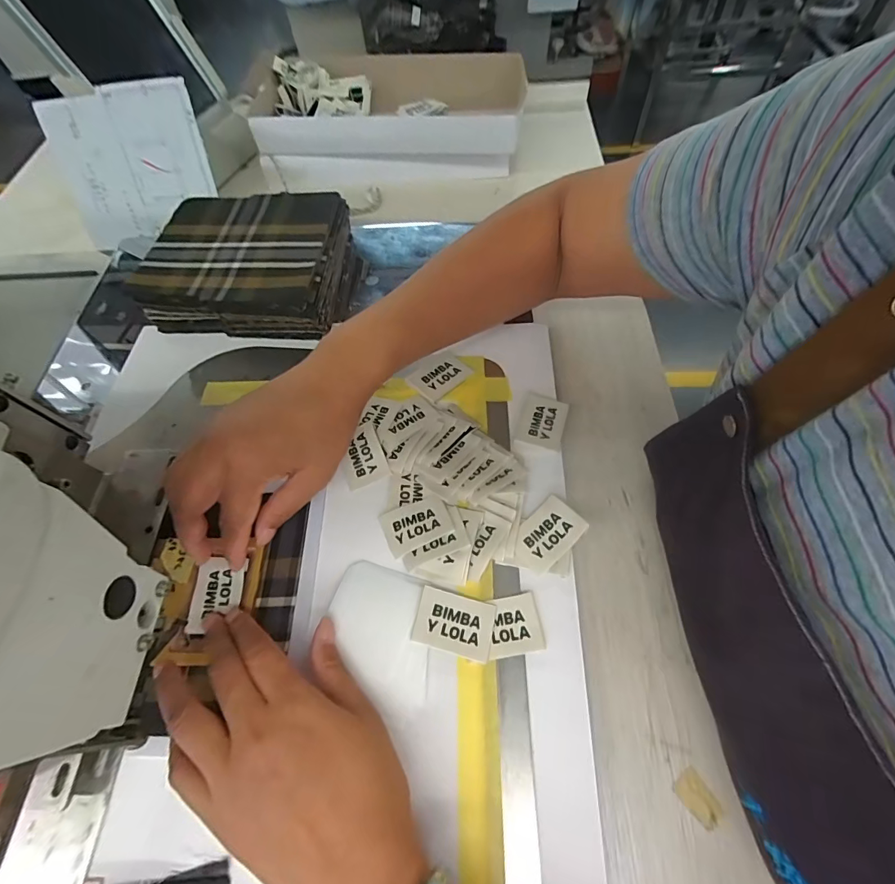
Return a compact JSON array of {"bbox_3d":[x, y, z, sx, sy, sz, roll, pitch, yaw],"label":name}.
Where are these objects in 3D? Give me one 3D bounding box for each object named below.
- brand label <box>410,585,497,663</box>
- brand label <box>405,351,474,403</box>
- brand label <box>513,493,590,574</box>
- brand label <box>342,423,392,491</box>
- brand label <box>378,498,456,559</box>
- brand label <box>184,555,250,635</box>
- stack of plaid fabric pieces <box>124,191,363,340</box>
[{"bbox_3d":[0.005,0.115,0.266,0.048,0.004,0.034,15,60,5],"label":"brand label"},{"bbox_3d":[-0.006,-0.058,0.356,0.048,0.004,0.036,-41,66,-16],"label":"brand label"},{"bbox_3d":[0.068,0.063,0.288,0.050,0.005,0.035,-46,61,-9],"label":"brand label"},{"bbox_3d":[-0.066,0.011,0.325,0.032,0.004,0.046,-22,74,-3],"label":"brand label"},{"bbox_3d":[-0.022,0.060,0.297,0.047,0.006,0.034,-21,53,0],"label":"brand label"},{"bbox_3d":[-0.156,0.104,0.284,0.033,0.005,0.045,0,64,-3],"label":"brand label"},{"bbox_3d":[-0.190,-0.178,0.412,0.181,0.051,0.158,3,62,6],"label":"stack of plaid fabric pieces"}]

